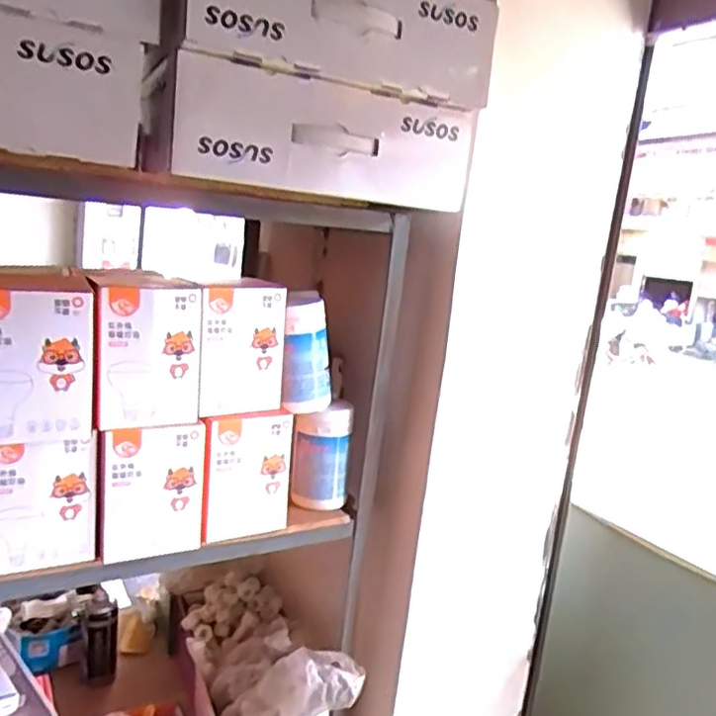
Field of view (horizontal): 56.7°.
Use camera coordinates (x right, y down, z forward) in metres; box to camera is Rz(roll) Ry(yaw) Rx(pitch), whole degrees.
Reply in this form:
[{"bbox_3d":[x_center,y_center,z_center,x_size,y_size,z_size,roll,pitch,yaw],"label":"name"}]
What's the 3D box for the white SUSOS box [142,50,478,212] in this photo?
[{"bbox_3d":[-0.064,-0.257,0.810,0.395,0.113,0.218,1,12,-31],"label":"white SUSOS box"}]

